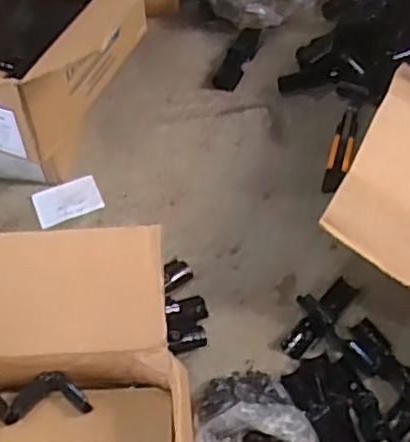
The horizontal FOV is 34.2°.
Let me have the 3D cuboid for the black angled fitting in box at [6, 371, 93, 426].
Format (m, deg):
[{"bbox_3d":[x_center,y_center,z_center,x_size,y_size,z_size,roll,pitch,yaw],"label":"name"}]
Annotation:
[{"bbox_3d":[-0.176,0.195,0.742,0.087,0.034,0.041,-12,54,-3],"label":"black angled fitting in box"}]

